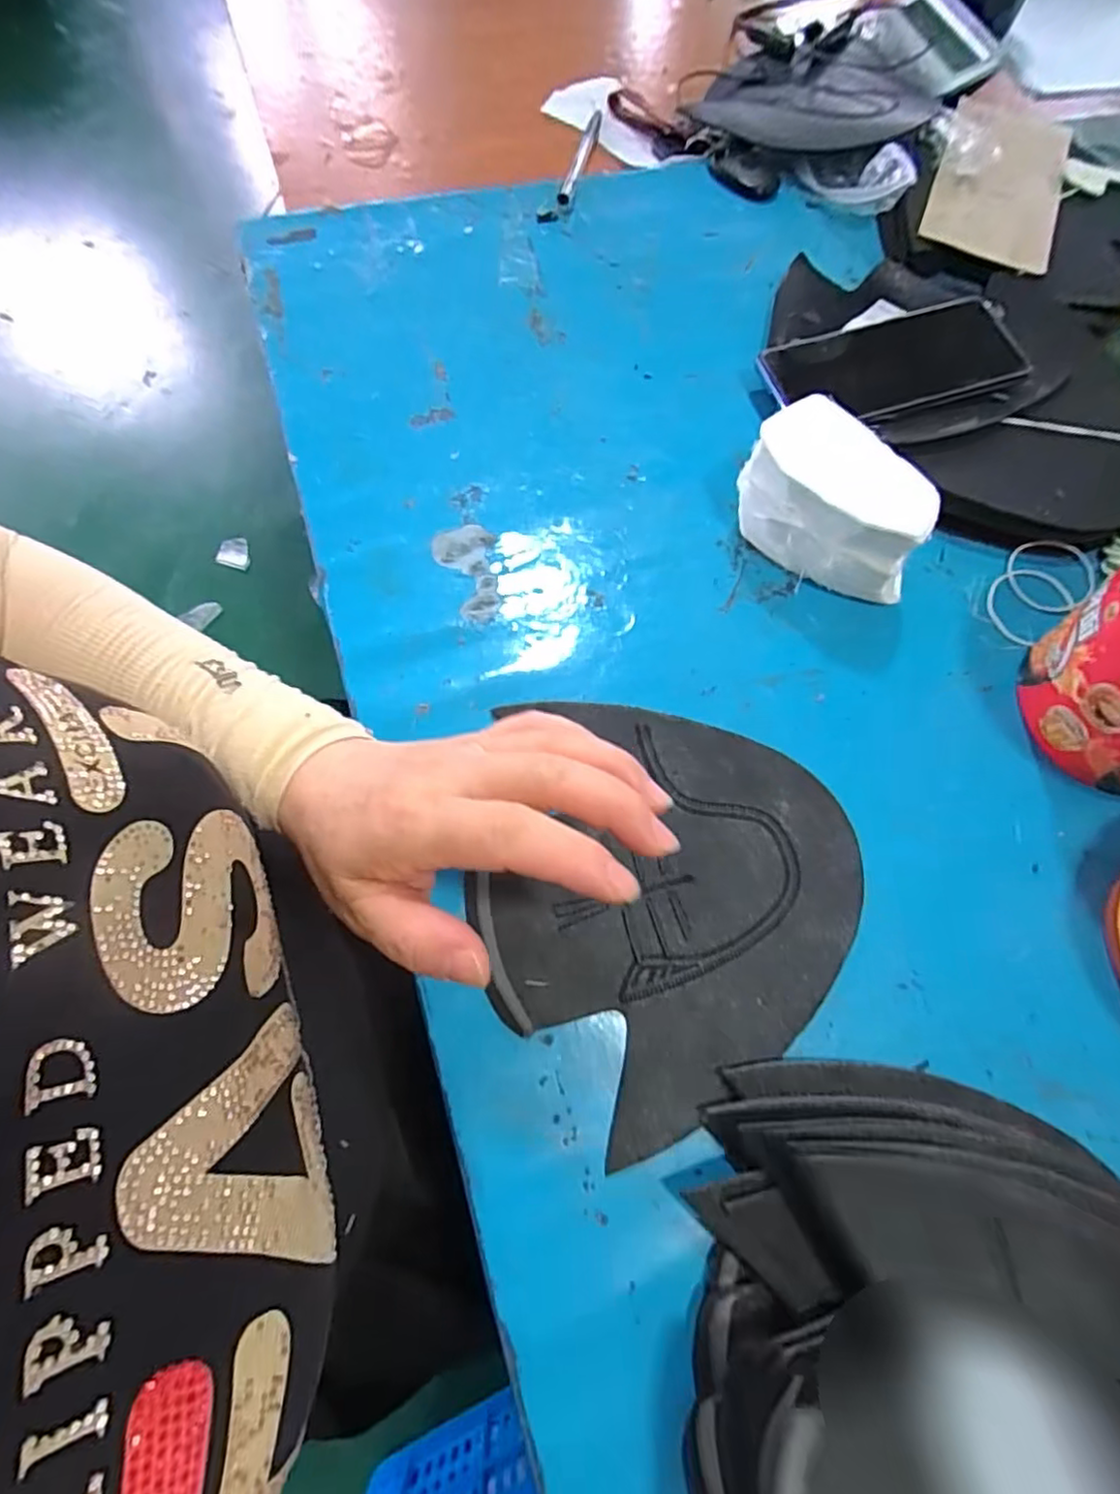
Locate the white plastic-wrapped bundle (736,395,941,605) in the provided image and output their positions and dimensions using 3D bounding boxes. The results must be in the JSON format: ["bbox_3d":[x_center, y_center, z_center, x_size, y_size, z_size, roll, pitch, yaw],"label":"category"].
[{"bbox_3d":[0.152,-0.130,0.354,0.109,0.072,0.049,41,73,11],"label":"white plastic-wrapped bundle"}]

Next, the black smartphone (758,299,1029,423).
[{"bbox_3d":[0.214,-0.245,0.404,0.154,0.009,0.075,-17,72,-9],"label":"black smartphone"}]

